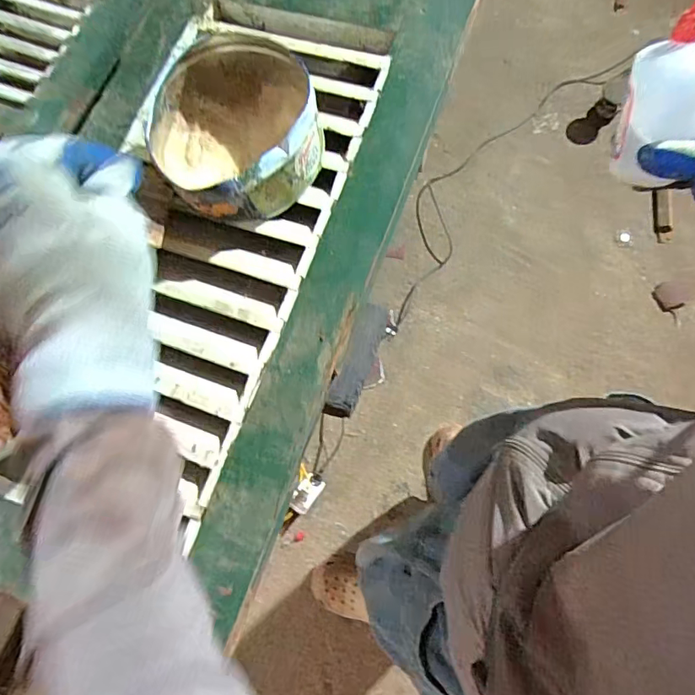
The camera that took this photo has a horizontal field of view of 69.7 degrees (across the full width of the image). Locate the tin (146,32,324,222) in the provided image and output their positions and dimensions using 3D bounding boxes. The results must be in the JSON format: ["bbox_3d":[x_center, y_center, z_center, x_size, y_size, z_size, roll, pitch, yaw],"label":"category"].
[{"bbox_3d":[-0.101,-0.196,0.444,0.139,0.057,0.160,-18,76,-3],"label":"tin"}]

